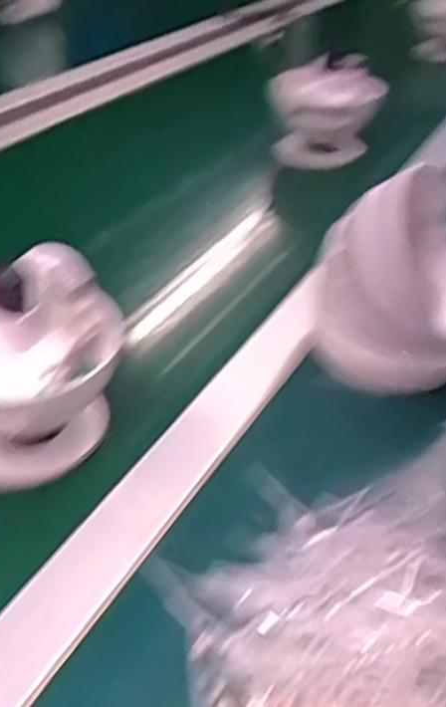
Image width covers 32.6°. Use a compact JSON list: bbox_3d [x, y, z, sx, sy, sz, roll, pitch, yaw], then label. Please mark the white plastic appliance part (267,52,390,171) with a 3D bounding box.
[{"bbox_3d":[0.110,-0.271,0.848,0.123,0.118,0.059,13,35,13],"label":"white plastic appliance part"}]

